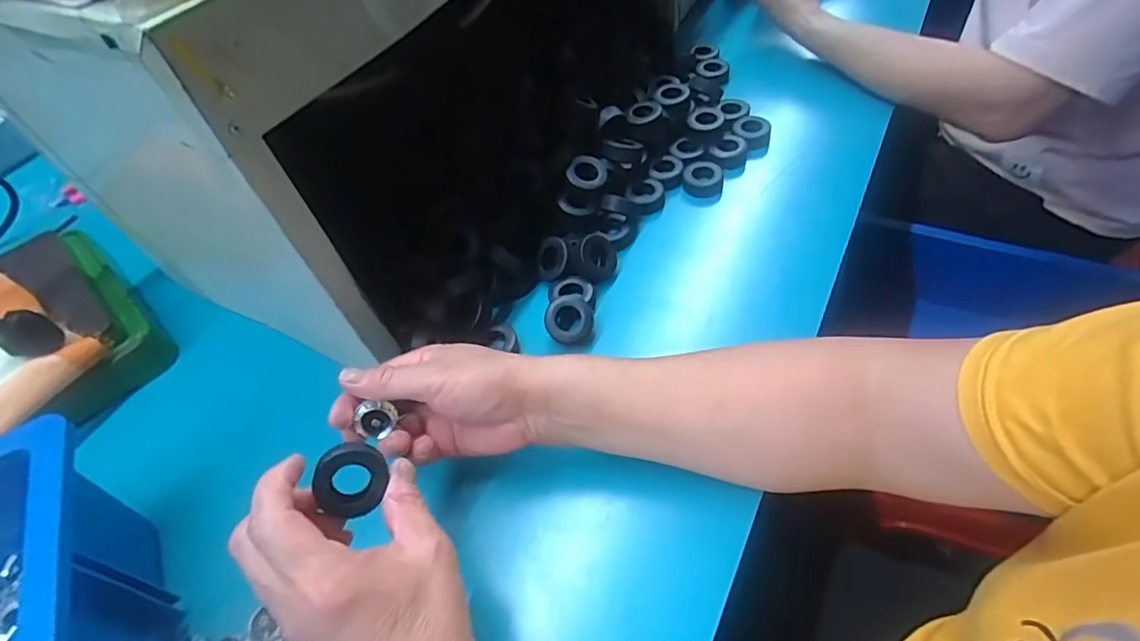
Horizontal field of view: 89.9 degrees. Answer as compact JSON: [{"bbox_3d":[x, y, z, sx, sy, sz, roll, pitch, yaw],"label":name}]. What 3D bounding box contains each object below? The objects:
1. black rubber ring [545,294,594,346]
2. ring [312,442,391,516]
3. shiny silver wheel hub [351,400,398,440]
[{"bbox_3d":[0.000,-0.001,0.438,0.036,0.012,0.037,4,80,-2],"label":"black rubber ring"},{"bbox_3d":[-0.115,0.082,0.302,0.036,0.012,0.035,-2,98,-15],"label":"ring"},{"bbox_3d":[-0.119,0.060,0.348,0.018,0.019,0.014,20,9,-19],"label":"shiny silver wheel hub"}]

